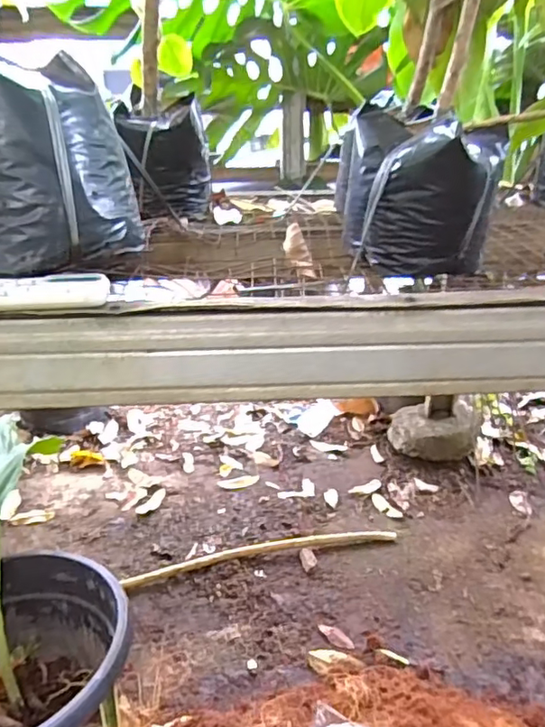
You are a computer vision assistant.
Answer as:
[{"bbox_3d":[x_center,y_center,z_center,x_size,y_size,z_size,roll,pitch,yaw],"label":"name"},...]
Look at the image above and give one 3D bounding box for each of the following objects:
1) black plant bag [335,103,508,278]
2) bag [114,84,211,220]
[{"bbox_3d":[0.158,-0.179,0.615,0.123,0.147,0.137,-18,27,-35],"label":"black plant bag"},{"bbox_3d":[-0.161,-0.305,0.866,0.137,0.160,0.130,-4,22,-7],"label":"bag"}]

